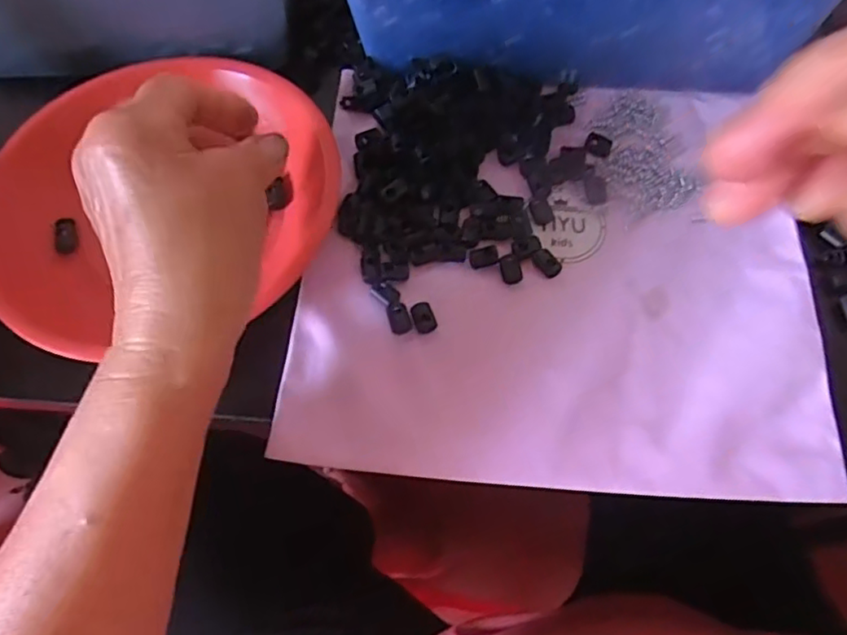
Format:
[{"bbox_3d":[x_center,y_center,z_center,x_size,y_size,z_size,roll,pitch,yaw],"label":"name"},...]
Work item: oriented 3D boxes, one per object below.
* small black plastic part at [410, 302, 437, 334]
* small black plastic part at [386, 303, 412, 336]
[{"bbox_3d":[0.000,0.000,0.324,0.011,0.004,0.017,-15,65,-5],"label":"small black plastic part"},{"bbox_3d":[-0.012,0.001,0.322,0.011,0.004,0.017,-16,65,-6],"label":"small black plastic part"}]

